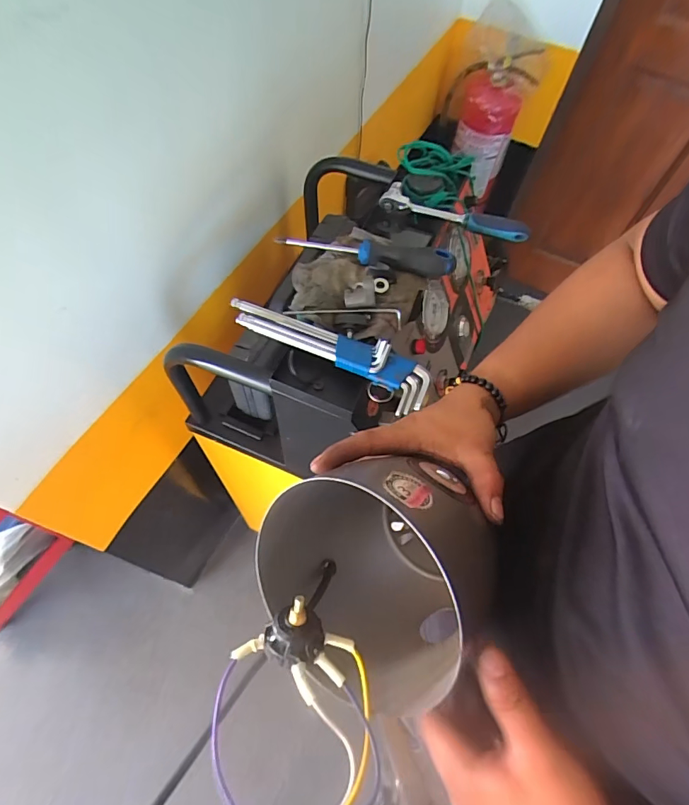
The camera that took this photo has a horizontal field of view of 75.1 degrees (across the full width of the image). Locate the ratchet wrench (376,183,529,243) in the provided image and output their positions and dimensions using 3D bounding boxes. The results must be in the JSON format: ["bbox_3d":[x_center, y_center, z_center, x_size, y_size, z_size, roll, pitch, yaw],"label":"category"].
[{"bbox_3d":[0.139,-0.238,0.565,0.187,0.027,0.033,20,62,8],"label":"ratchet wrench"}]

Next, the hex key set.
[{"bbox_3d":[-0.016,-0.060,0.462,0.218,0.034,0.051,28,64,12],"label":"hex key set"}]

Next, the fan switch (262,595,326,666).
[{"bbox_3d":[-0.031,0.146,0.281,0.037,0.032,0.033,-21,60,-19],"label":"fan switch"}]

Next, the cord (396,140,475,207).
[{"bbox_3d":[0.118,-0.308,0.610,0.108,0.039,0.120,13,62,4],"label":"cord"}]

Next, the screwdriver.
[{"bbox_3d":[0.024,-0.176,0.518,0.206,0.023,0.028,9,61,2],"label":"screwdriver"}]

